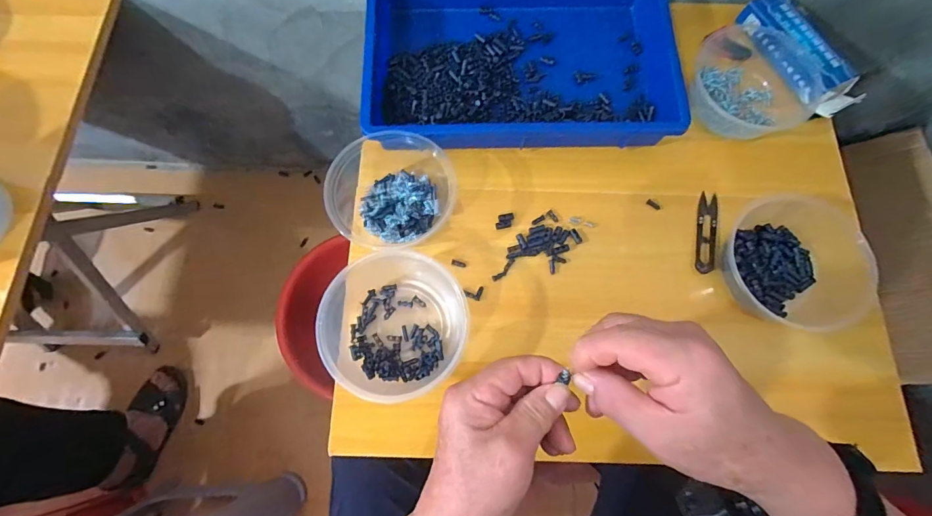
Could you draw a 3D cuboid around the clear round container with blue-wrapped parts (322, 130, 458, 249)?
[{"bbox_3d":[-0.090,-0.076,0.465,0.117,0.056,0.124,0,76,0],"label":"clear round container with blue-wrapped parts"}]

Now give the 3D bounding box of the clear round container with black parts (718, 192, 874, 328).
[{"bbox_3d":[0.341,-0.001,0.447,0.140,0.071,0.137,0,76,0],"label":"clear round container with black parts"}]

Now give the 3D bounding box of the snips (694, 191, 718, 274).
[{"bbox_3d":[0.280,-0.031,0.481,0.022,0.014,0.097,12,77,3],"label":"snips"}]

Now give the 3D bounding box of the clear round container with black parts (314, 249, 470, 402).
[{"bbox_3d":[-0.078,0.066,0.430,0.130,0.056,0.138,0,76,0],"label":"clear round container with black parts"}]

